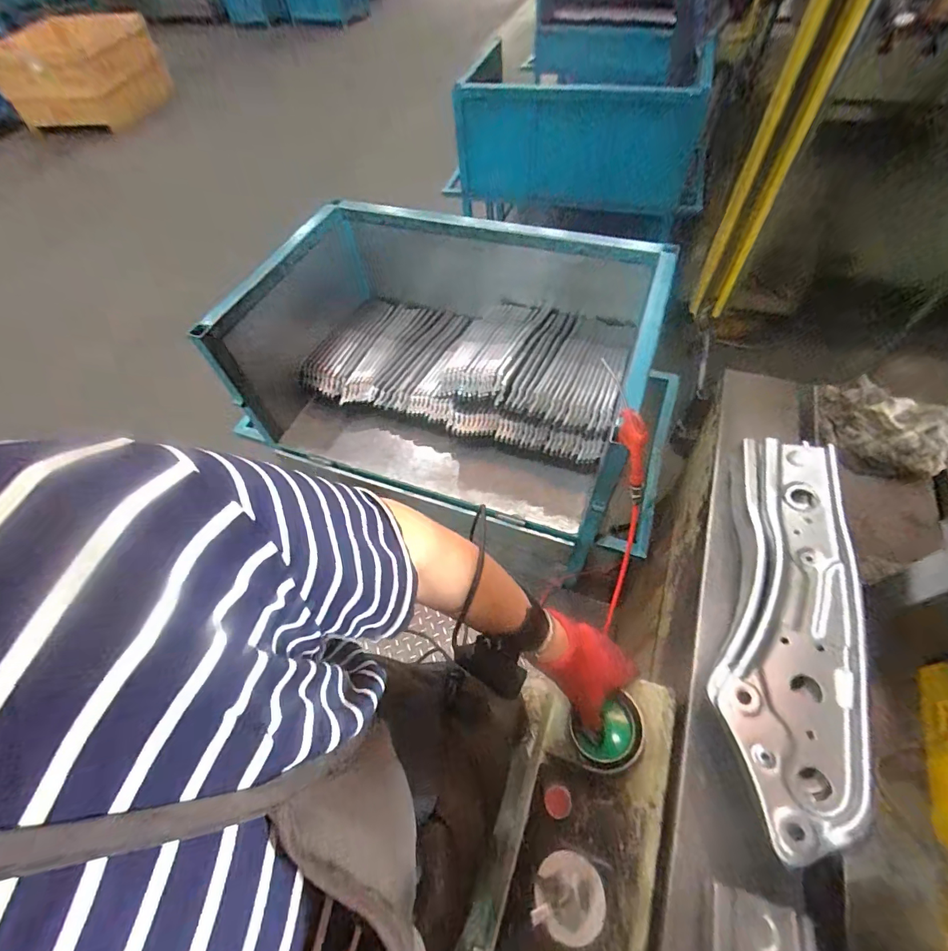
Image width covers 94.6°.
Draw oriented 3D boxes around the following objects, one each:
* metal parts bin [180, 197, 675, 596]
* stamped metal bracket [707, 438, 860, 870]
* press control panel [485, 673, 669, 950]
[{"bbox_3d":[-0.068,-0.352,1.226,1.005,0.398,0.750,16,60,13],"label":"metal parts bin"},{"bbox_3d":[0.333,0.136,0.469,0.114,0.044,0.442,17,60,14],"label":"stamped metal bracket"},{"bbox_3d":[0.089,0.449,0.428,0.141,0.075,0.480,16,59,14],"label":"press control panel"}]

